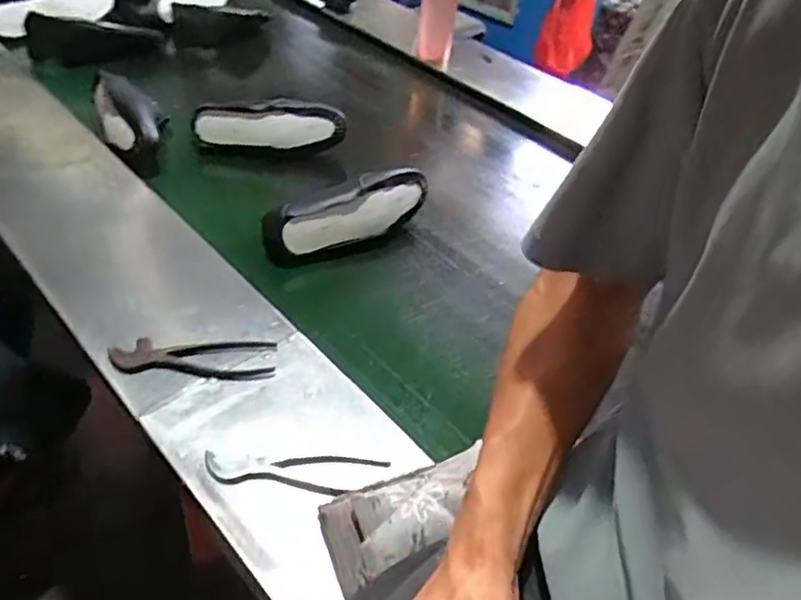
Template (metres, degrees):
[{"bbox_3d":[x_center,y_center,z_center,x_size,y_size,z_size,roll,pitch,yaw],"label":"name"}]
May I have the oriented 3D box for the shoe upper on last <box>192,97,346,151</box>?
[{"bbox_3d":[-0.236,-0.325,1.170,0.260,0.073,0.088,0,43,-8],"label":"shoe upper on last"}]

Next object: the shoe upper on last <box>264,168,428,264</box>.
[{"bbox_3d":[-0.078,-0.131,1.001,0.278,0.099,0.085,-20,49,-27],"label":"shoe upper on last"}]

